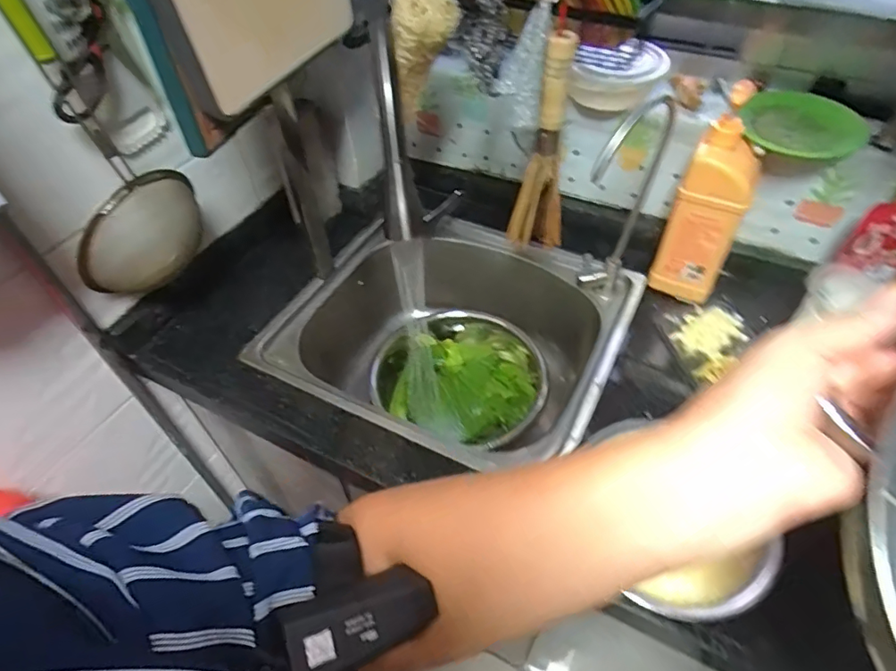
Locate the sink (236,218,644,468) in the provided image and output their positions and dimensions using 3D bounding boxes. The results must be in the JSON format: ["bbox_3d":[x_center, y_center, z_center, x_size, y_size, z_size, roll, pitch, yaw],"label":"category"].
[{"bbox_3d":[0.012,0.019,0.822,0.443,0.186,0.411,21,53,19],"label":"sink"}]

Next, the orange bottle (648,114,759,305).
[{"bbox_3d":[0.335,-0.154,0.687,0.080,0.227,0.068,22,54,19],"label":"orange bottle"}]

